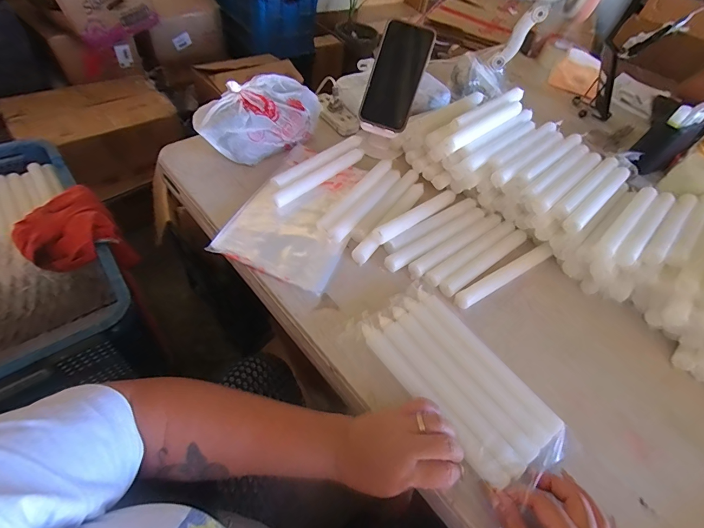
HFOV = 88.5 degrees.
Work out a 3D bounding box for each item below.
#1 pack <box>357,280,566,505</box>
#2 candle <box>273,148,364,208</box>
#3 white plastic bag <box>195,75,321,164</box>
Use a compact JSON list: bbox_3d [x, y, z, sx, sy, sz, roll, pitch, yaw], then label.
[{"bbox_3d":[0.115,0.121,0.395,0.113,0.017,0.222,-29,60,-26],"label":"pack"},{"bbox_3d":[-0.044,-0.138,0.562,0.018,0.017,0.194,37,55,18],"label":"candle"},{"bbox_3d":[-0.147,-0.229,0.580,0.093,0.084,0.202,43,56,18],"label":"white plastic bag"}]

